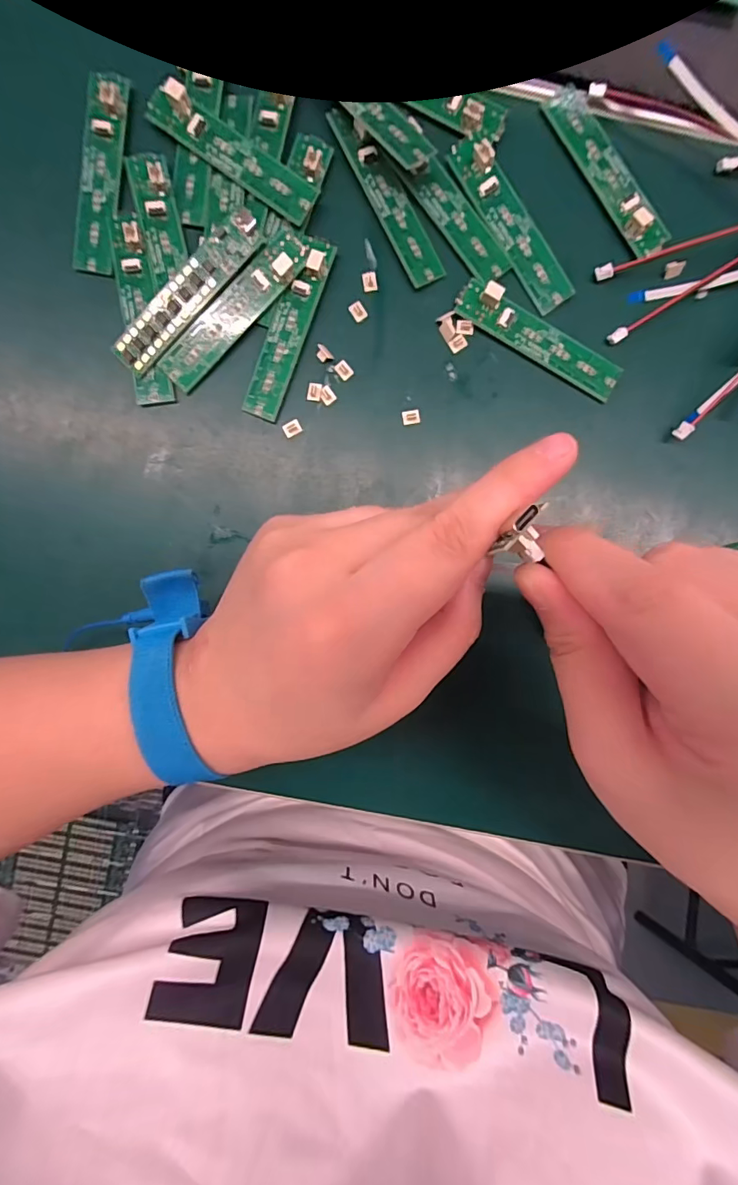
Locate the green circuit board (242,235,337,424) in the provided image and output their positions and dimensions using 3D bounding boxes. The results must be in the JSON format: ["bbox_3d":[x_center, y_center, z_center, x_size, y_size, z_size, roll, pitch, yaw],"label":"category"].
[{"bbox_3d":[-0.037,-0.122,0.210,0.018,0.009,0.083,21,94,-3],"label":"green circuit board"}]

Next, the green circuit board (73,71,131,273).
[{"bbox_3d":[-0.120,-0.187,0.204,0.018,0.007,0.081,10,94,-2],"label":"green circuit board"}]

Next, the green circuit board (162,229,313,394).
[{"bbox_3d":[-0.061,-0.128,0.208,0.084,0.009,0.019,-45,108,8],"label":"green circuit board"}]

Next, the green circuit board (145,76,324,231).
[{"bbox_3d":[-0.060,-0.196,0.203,0.082,0.007,0.018,35,93,-4],"label":"green circuit board"}]

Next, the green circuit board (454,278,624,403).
[{"bbox_3d":[0.080,-0.118,0.213,0.084,0.010,0.018,29,93,-3],"label":"green circuit board"}]

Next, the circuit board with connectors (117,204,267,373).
[{"bbox_3d":[-0.081,-0.133,0.204,0.082,0.004,0.017,-42,104,9],"label":"circuit board with connectors"}]

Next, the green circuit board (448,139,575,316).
[{"bbox_3d":[0.066,-0.169,0.209,0.018,0.008,0.083,-36,94,2],"label":"green circuit board"}]

